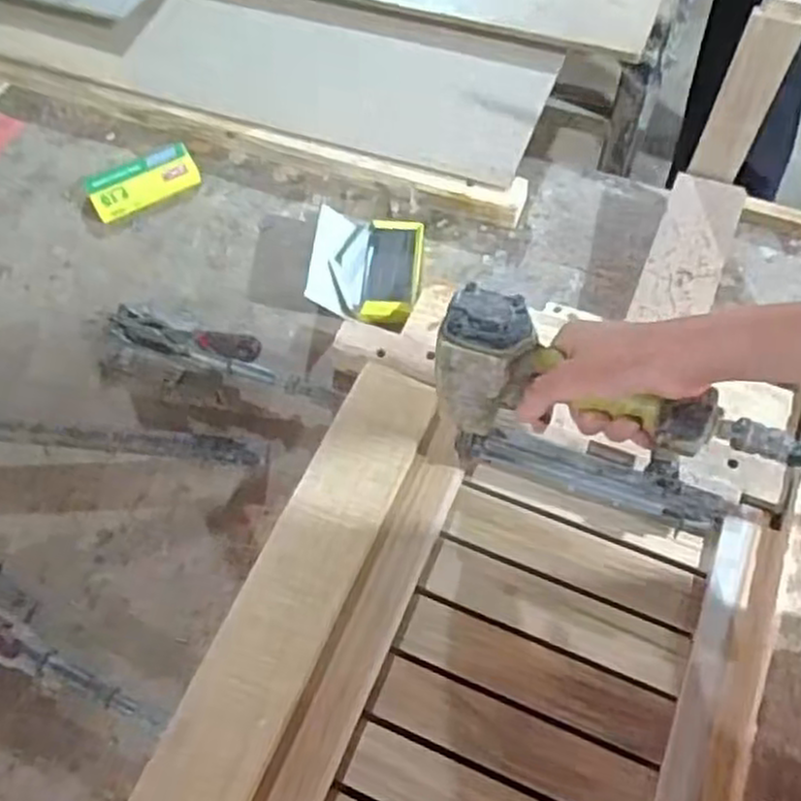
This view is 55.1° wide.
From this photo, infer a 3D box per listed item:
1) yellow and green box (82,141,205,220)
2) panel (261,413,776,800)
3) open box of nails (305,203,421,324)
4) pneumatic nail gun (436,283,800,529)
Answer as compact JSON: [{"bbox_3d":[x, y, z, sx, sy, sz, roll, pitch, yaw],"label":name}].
[{"bbox_3d":[-0.296,-0.253,0.882,0.121,0.015,0.067,-25,63,-11],"label":"yellow and green box"},{"bbox_3d":[0.083,0.237,0.564,0.293,0.032,0.427,19,64,12],"label":"panel"},{"bbox_3d":[-0.036,-0.143,0.808,0.110,0.037,0.135,4,62,4],"label":"open box of nails"},{"bbox_3d":[0.155,0.018,0.570,0.262,0.145,0.068,21,65,13],"label":"pneumatic nail gun"}]

